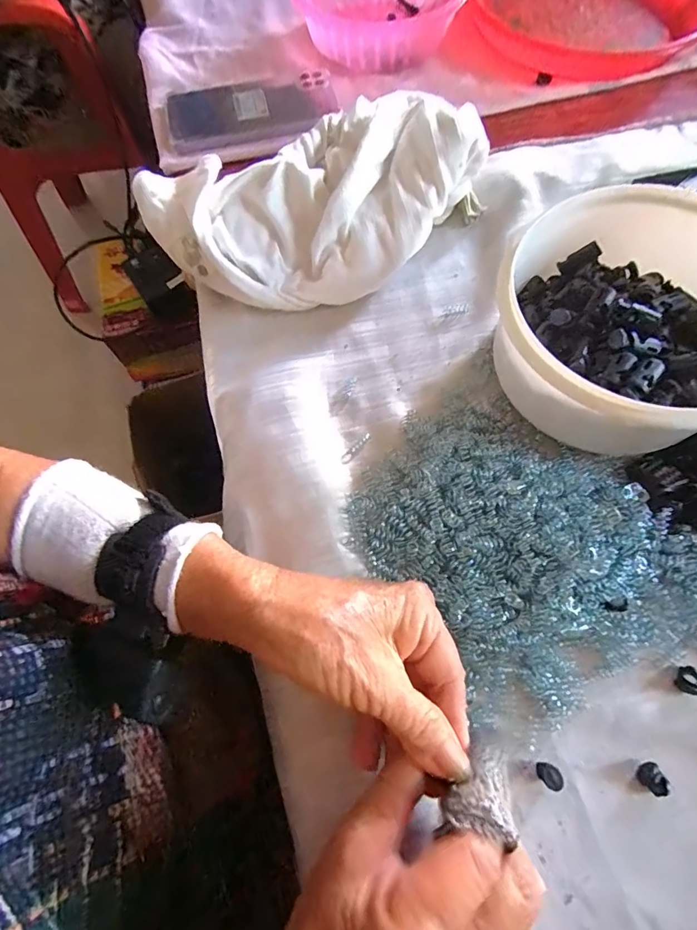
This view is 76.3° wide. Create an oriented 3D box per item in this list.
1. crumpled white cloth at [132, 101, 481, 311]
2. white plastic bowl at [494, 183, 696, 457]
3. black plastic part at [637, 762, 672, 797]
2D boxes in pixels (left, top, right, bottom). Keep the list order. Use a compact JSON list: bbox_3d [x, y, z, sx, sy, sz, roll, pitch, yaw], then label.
[{"bbox_3d":[-0.024,-0.204,0.346,0.252,0.063,0.145,-23,70,-6],"label":"crumpled white cloth"},{"bbox_3d":[0.171,-0.086,0.275,0.163,0.077,0.163,0,69,1],"label":"white plastic bowl"},{"bbox_3d":[0.161,0.165,0.234,0.016,0.007,0.012,41,76,16],"label":"black plastic part"}]

